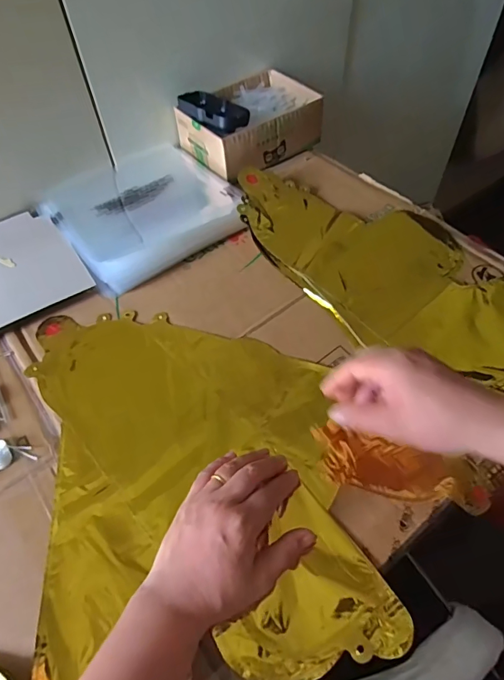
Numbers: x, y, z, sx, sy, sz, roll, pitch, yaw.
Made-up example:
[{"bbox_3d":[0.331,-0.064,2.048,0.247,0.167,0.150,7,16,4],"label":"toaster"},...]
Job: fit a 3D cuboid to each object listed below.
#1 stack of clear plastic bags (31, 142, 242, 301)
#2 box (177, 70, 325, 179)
[{"bbox_3d":[-0.144,-0.186,0.594,0.226,0.027,0.226,-33,60,-20],"label":"stack of clear plastic bags"},{"bbox_3d":[-0.002,-0.326,0.656,0.190,0.077,0.142,-31,60,-19],"label":"box"}]

